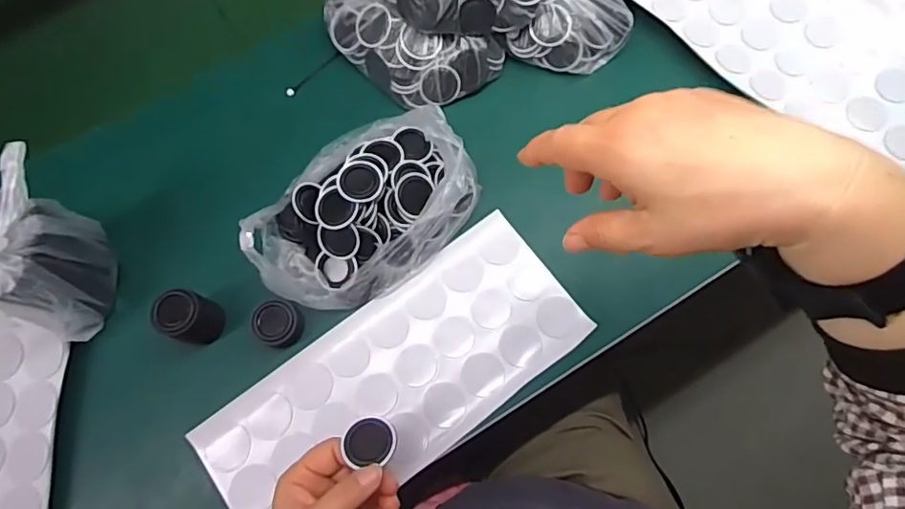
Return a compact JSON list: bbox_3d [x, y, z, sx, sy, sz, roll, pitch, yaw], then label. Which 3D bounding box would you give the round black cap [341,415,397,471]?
[{"bbox_3d":[-0.058,0.131,0.385,0.037,0.007,0.031,14,73,7],"label":"round black cap"}]

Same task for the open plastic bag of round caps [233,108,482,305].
[{"bbox_3d":[-0.084,-0.045,0.476,0.200,0.075,0.139,-40,75,-10],"label":"open plastic bag of round caps"}]

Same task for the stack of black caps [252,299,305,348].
[{"bbox_3d":[-0.149,0.059,0.465,0.039,0.019,0.036,-4,72,1],"label":"stack of black caps"}]

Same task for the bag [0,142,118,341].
[{"bbox_3d":[-0.325,0.000,0.436,0.056,0.124,0.117,-13,72,-2],"label":"bag"}]

